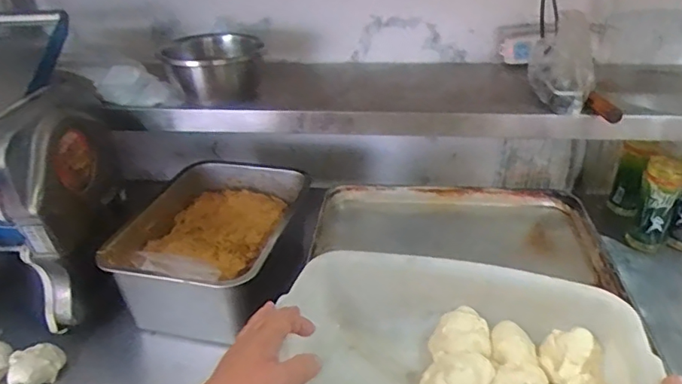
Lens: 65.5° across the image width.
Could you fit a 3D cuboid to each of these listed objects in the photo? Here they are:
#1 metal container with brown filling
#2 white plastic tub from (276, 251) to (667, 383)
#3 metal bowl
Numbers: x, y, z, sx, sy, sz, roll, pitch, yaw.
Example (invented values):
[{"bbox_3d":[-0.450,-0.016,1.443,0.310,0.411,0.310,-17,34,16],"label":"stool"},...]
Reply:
[{"bbox_3d":[-0.214,0.082,0.918,0.261,0.164,0.368,4,31,10],"label":"metal container with brown filling"},{"bbox_3d":[0.100,0.186,0.521,0.339,0.108,0.263,10,33,19],"label":"white plastic tub"},{"bbox_3d":[-0.236,-0.232,0.983,0.150,0.098,0.165,-1,31,1],"label":"metal bowl"}]

